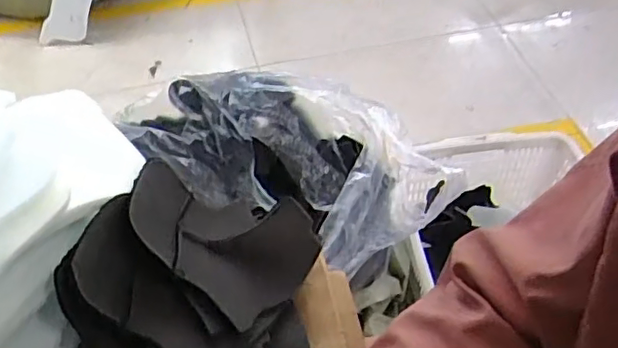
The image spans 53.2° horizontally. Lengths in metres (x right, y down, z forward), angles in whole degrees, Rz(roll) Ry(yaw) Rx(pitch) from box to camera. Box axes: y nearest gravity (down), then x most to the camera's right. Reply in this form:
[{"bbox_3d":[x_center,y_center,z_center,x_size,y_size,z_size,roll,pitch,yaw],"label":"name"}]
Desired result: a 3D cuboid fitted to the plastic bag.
[{"bbox_3d":[-0.042,-0.038,1.039,0.576,0.188,0.290,27,54,22],"label":"plastic bag"}]

